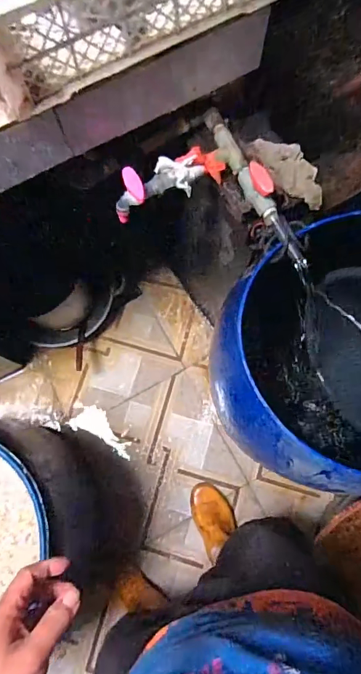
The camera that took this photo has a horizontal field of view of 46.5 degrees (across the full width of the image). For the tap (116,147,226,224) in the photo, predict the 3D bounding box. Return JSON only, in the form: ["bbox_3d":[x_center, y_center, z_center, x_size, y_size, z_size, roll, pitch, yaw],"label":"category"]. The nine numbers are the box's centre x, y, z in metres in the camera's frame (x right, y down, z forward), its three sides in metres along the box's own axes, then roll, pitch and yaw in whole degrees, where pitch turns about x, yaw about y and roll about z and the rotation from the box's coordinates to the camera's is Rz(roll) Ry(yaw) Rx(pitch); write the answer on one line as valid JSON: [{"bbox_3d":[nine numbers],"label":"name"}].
[{"bbox_3d":[-0.022,-0.256,0.685,0.185,0.072,0.065,-18,80,-3],"label":"tap"}]

